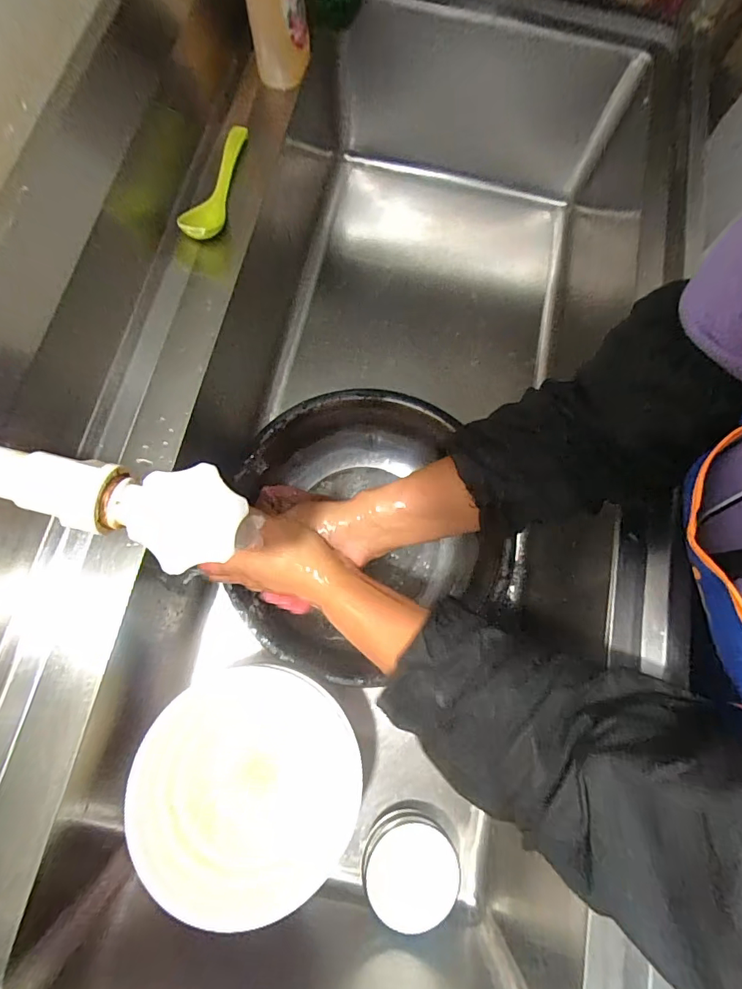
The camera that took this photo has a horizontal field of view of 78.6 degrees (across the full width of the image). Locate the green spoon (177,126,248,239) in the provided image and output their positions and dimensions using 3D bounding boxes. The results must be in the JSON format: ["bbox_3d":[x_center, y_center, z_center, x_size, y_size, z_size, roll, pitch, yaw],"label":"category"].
[{"bbox_3d":[-0.163,-0.323,0.476,0.034,0.038,0.163,6,63,0],"label":"green spoon"}]

